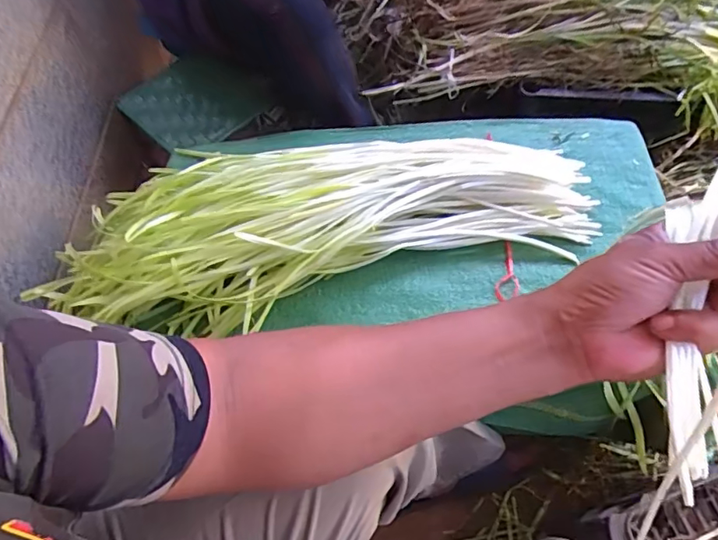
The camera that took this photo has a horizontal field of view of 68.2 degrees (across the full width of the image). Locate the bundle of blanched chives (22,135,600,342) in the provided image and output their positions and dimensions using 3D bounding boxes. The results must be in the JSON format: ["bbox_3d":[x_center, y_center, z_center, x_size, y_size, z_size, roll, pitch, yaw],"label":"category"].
[{"bbox_3d":[-0.042,-0.070,0.624,0.599,0.072,0.228,-10,61,0],"label":"bundle of blanched chives"}]

